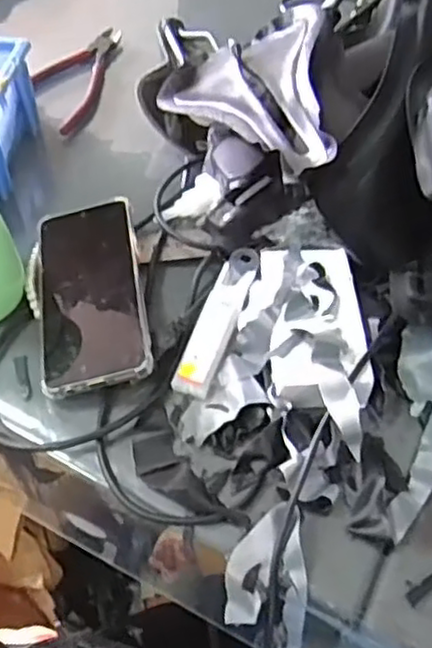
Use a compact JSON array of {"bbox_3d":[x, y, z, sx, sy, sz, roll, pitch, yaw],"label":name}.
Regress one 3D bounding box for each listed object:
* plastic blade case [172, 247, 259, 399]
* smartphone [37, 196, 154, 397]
[{"bbox_3d":[0.002,-0.005,0.506,0.027,0.016,0.124,17,57,11],"label":"plastic blade case"},{"bbox_3d":[-0.092,-0.026,0.510,0.074,0.012,0.162,-7,55,-6],"label":"smartphone"}]

